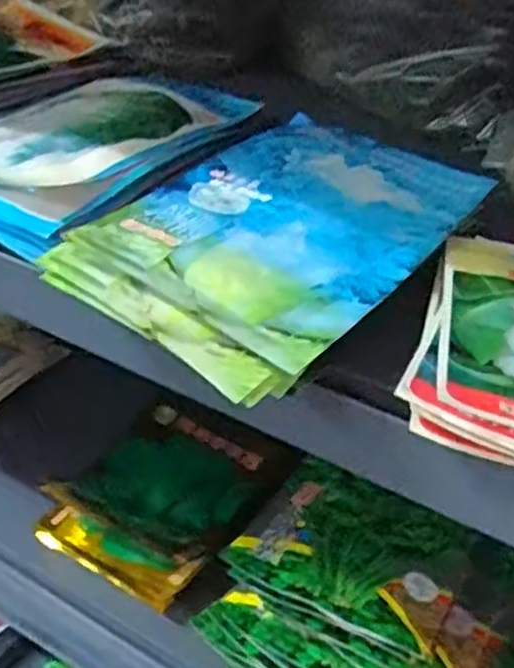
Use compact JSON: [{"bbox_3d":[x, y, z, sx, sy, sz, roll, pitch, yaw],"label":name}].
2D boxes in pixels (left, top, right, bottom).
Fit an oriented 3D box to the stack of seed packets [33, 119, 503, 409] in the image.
[{"bbox_3d":[0.015,-0.049,0.342,0.118,0.016,0.182,29,47,30],"label":"stack of seed packets"}]

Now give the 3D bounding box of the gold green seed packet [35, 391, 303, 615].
[{"bbox_3d":[-0.069,0.123,0.629,0.135,0.032,0.176,23,45,25],"label":"gold green seed packet"}]

